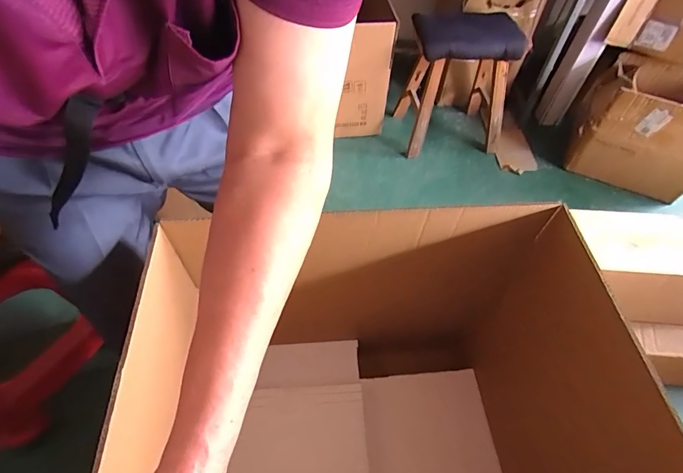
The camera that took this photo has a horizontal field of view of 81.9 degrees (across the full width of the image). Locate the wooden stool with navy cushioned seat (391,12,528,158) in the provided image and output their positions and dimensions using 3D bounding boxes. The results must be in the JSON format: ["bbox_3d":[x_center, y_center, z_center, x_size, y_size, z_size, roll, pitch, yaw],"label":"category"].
[{"bbox_3d":[0.390,-0.532,1.370,0.330,0.360,0.326,-1,54,-4],"label":"wooden stool with navy cushioned seat"}]

